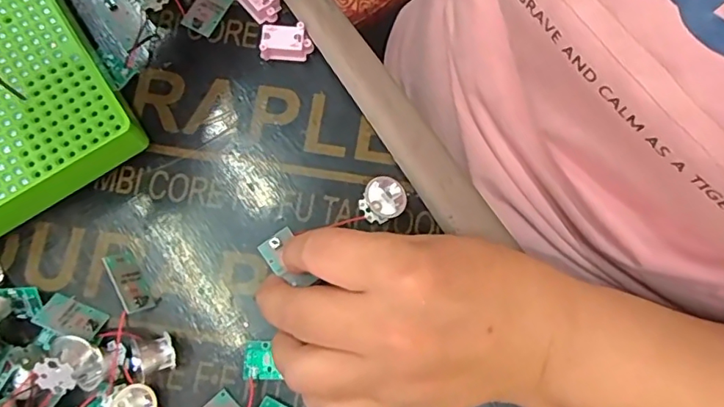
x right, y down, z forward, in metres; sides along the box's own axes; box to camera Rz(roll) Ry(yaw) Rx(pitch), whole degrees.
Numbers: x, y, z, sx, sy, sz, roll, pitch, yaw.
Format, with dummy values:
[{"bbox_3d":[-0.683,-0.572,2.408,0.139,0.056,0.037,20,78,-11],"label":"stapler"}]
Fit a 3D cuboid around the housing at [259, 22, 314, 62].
[{"bbox_3d":[-0.045,-0.095,0.312,0.031,0.014,0.018,0,80,-1],"label":"housing"}]

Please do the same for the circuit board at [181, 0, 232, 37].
[{"bbox_3d":[-0.093,-0.118,0.320,0.019,0.005,0.033,28,80,4],"label":"circuit board"}]

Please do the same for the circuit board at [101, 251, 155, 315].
[{"bbox_3d":[-0.125,0.041,0.283,0.008,0.019,0.034,-38,80,26],"label":"circuit board"}]

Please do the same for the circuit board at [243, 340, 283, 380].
[{"bbox_3d":[-0.053,0.083,0.279,0.019,0.007,0.019,-2,80,-1],"label":"circuit board"}]

